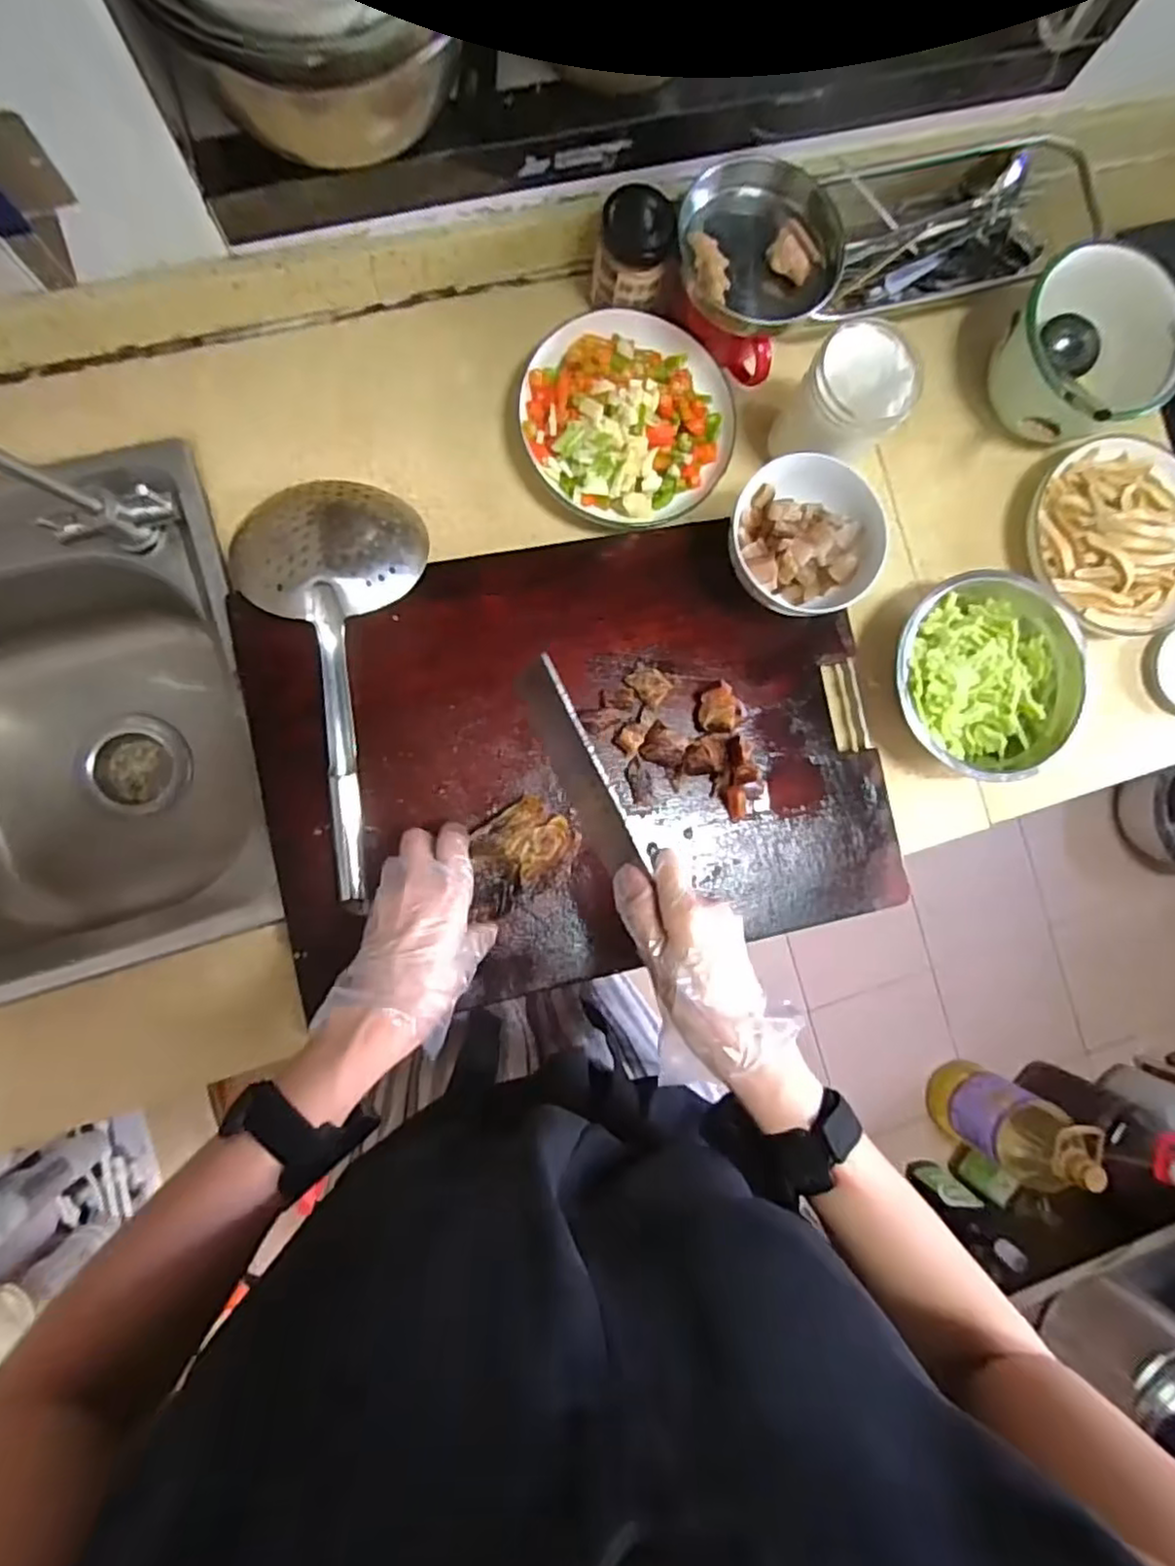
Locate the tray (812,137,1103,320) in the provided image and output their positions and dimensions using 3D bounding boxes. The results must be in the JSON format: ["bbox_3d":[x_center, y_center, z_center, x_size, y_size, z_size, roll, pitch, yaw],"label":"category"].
[{"bbox_3d":[0.318,-0.483,0.592,0.243,0.061,0.108,-16,91,-8],"label":"tray"}]

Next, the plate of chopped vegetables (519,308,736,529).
[{"bbox_3d":[0.037,-0.312,0.565,0.175,0.041,0.177,0,89,-8],"label":"plate of chopped vegetables"}]

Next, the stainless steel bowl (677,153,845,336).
[{"bbox_3d":[0.133,-0.414,0.532,0.129,0.032,0.103,11,114,-14],"label":"stainless steel bowl"}]

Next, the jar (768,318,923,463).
[{"bbox_3d":[0.206,-0.305,0.550,0.080,0.094,0.078,0,89,-8],"label":"jar"}]

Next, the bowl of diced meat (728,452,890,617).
[{"bbox_3d":[0.166,-0.194,0.544,0.115,0.064,0.117,0,89,-8],"label":"bowl of diced meat"}]

